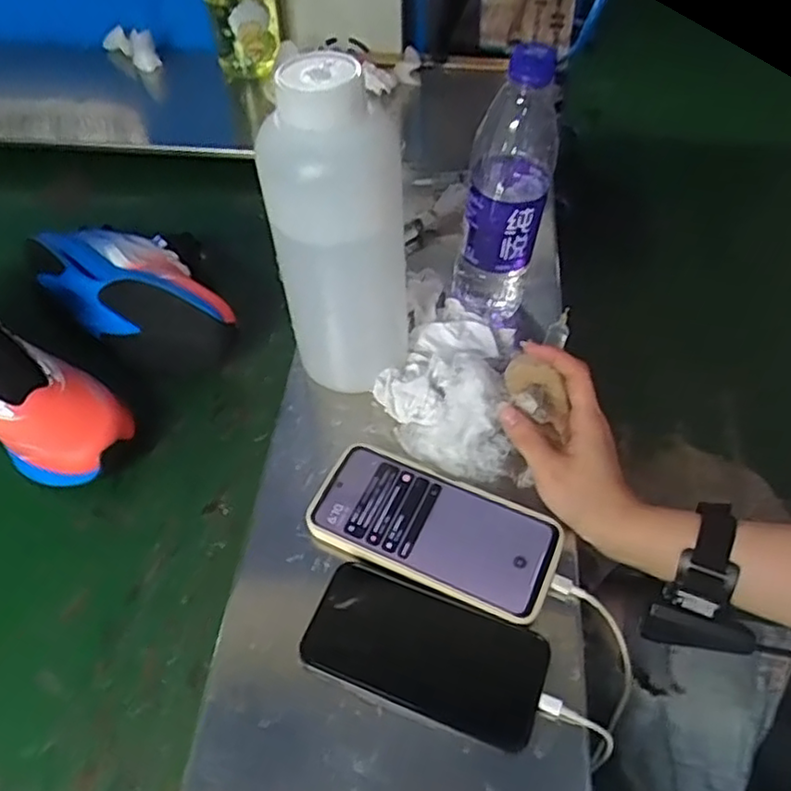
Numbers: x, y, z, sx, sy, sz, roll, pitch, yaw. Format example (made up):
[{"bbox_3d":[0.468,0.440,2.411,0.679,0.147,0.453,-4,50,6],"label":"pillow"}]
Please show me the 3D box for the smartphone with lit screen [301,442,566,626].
[{"bbox_3d":[0.027,0.092,0.477,0.171,0.011,0.083,20,57,16],"label":"smartphone with lit screen"}]

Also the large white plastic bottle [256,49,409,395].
[{"bbox_3d":[-0.038,-0.104,0.482,0.073,0.249,0.075,23,57,18],"label":"large white plastic bottle"}]

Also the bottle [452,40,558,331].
[{"bbox_3d":[0.084,-0.168,0.535,0.076,0.207,0.080,7,54,8],"label":"bottle"}]

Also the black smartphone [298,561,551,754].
[{"bbox_3d":[0.018,0.161,0.426,0.148,0.007,0.074,16,56,14],"label":"black smartphone"}]

